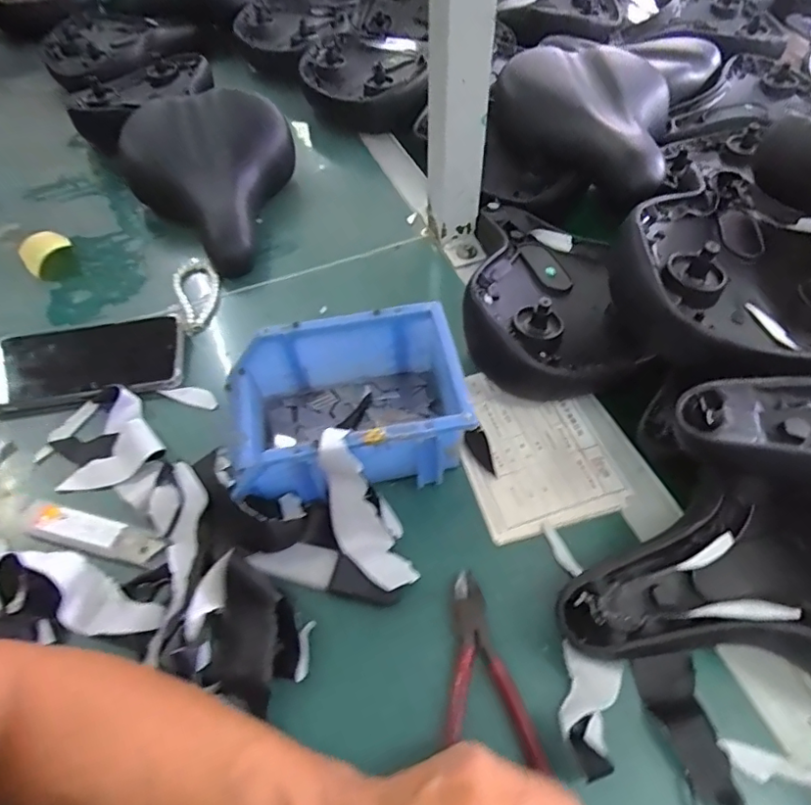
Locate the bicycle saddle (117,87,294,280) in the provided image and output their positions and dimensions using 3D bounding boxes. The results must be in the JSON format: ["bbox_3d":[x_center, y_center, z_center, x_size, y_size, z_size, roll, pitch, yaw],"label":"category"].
[{"bbox_3d":[-0.208,-0.258,0.609,0.185,0.072,0.241,-20,55,-12],"label":"bicycle saddle"}]

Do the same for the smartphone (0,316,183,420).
[{"bbox_3d":[-0.283,-0.035,0.488,0.165,0.014,0.082,-10,56,-2],"label":"smartphone"}]

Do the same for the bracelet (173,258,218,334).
[{"bbox_3d":[-0.205,-0.110,0.543,0.044,0.006,0.097,-22,55,-13],"label":"bracelet"}]

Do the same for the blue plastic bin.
[{"bbox_3d":[-0.049,0.006,0.412,0.171,0.075,0.118,-10,53,-5],"label":"blue plastic bin"}]

